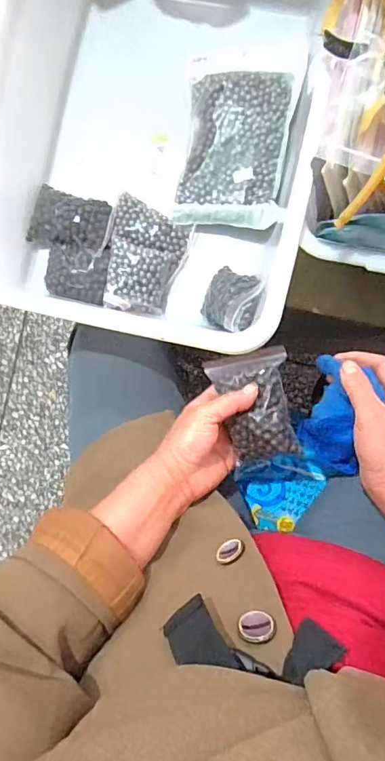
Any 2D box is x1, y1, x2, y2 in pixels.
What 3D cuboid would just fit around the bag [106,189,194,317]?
[{"bbox_3d":[-0.052,-0.150,0.567,0.091,0.043,0.140,6,89,5],"label":"bag"}]

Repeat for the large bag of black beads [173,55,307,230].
[{"bbox_3d":[0.053,-0.285,0.560,0.126,0.030,0.210,8,89,5],"label":"large bag of black beads"}]

